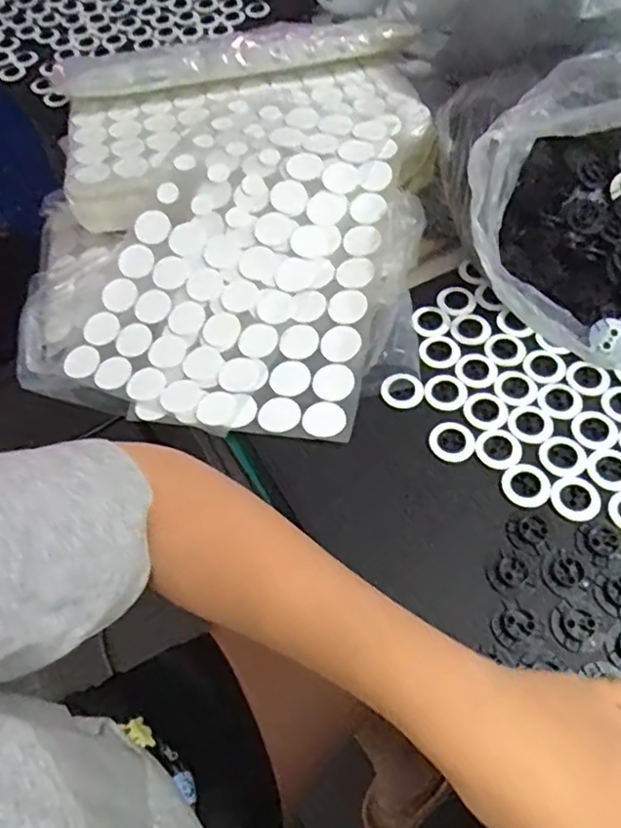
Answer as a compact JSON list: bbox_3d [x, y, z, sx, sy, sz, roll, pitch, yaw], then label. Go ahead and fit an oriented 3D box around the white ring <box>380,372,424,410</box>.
[{"bbox_3d":[0.062,-0.016,0.418,0.029,0.007,0.024,-4,58,-1],"label":"white ring"}]

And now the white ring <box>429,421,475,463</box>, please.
[{"bbox_3d":[0.091,0.016,0.397,0.027,0.004,0.028,-1,58,1],"label":"white ring"}]

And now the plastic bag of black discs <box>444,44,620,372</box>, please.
[{"bbox_3d":[0.196,-0.160,0.424,0.212,0.135,0.213,9,59,7],"label":"plastic bag of black discs"}]

